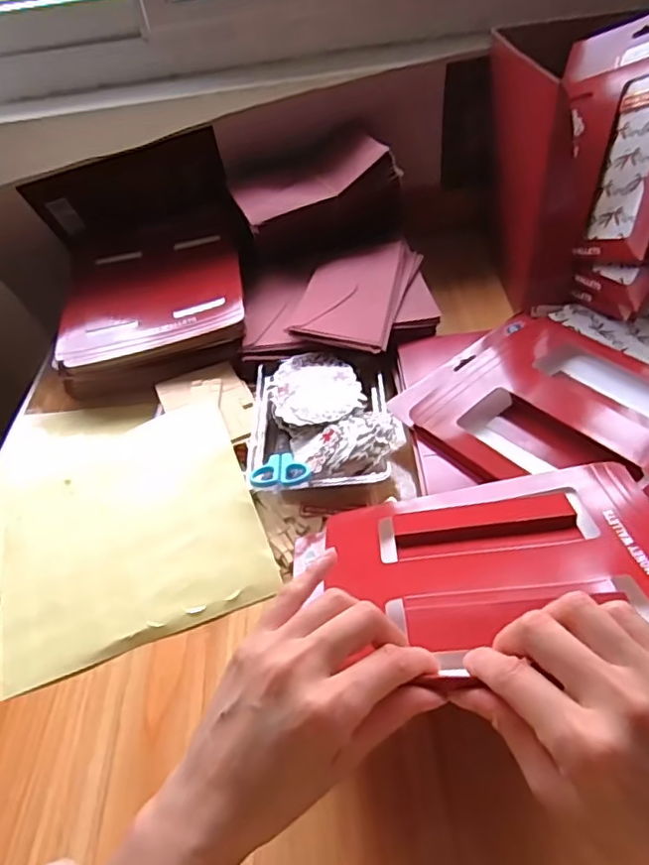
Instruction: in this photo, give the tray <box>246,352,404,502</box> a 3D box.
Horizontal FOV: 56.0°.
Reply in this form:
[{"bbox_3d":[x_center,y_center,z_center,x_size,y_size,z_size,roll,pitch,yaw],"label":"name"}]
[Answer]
[{"bbox_3d":[0.002,-0.004,0.577,0.134,0.055,0.167,-4,44,4],"label":"tray"}]

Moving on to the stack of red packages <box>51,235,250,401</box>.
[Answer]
[{"bbox_3d":[-0.197,-0.145,0.709,0.205,0.070,0.217,-11,43,-4],"label":"stack of red packages"}]

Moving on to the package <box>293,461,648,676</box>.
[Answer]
[{"bbox_3d":[0.101,0.089,0.393,0.254,0.023,0.184,-8,24,9],"label":"package"}]

